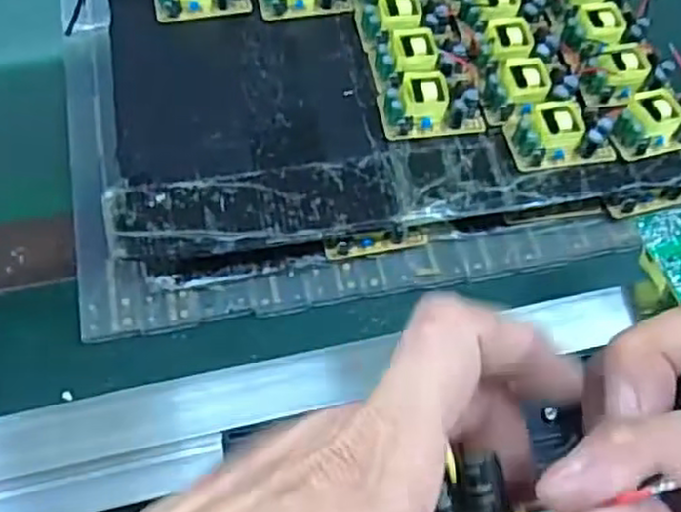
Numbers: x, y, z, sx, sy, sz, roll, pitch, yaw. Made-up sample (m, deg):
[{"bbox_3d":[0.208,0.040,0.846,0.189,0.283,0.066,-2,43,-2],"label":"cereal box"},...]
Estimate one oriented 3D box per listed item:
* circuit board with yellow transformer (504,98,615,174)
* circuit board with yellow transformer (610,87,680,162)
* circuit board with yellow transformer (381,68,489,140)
[{"bbox_3d":[0.137,-0.078,0.443,0.062,0.023,0.040,-8,61,-8],"label":"circuit board with yellow transformer"},{"bbox_3d":[0.200,-0.085,0.450,0.061,0.021,0.037,-14,62,-11],"label":"circuit board with yellow transformer"},{"bbox_3d":[0.057,-0.096,0.448,0.063,0.022,0.037,-6,61,-6],"label":"circuit board with yellow transformer"}]

